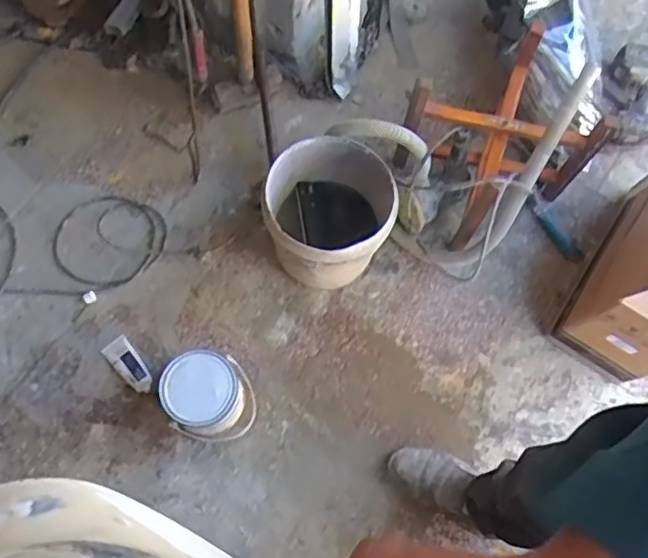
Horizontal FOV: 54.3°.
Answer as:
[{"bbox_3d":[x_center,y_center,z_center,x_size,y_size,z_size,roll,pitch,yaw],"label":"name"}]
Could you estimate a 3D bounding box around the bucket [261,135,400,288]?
[{"bbox_3d":[0.006,-0.116,1.346,0.254,0.260,0.255,1,69,-2],"label":"bucket"}]

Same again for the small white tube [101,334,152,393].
[{"bbox_3d":[-0.415,0.185,1.354,0.055,0.020,0.139,-41,76,-16],"label":"small white tube"}]

